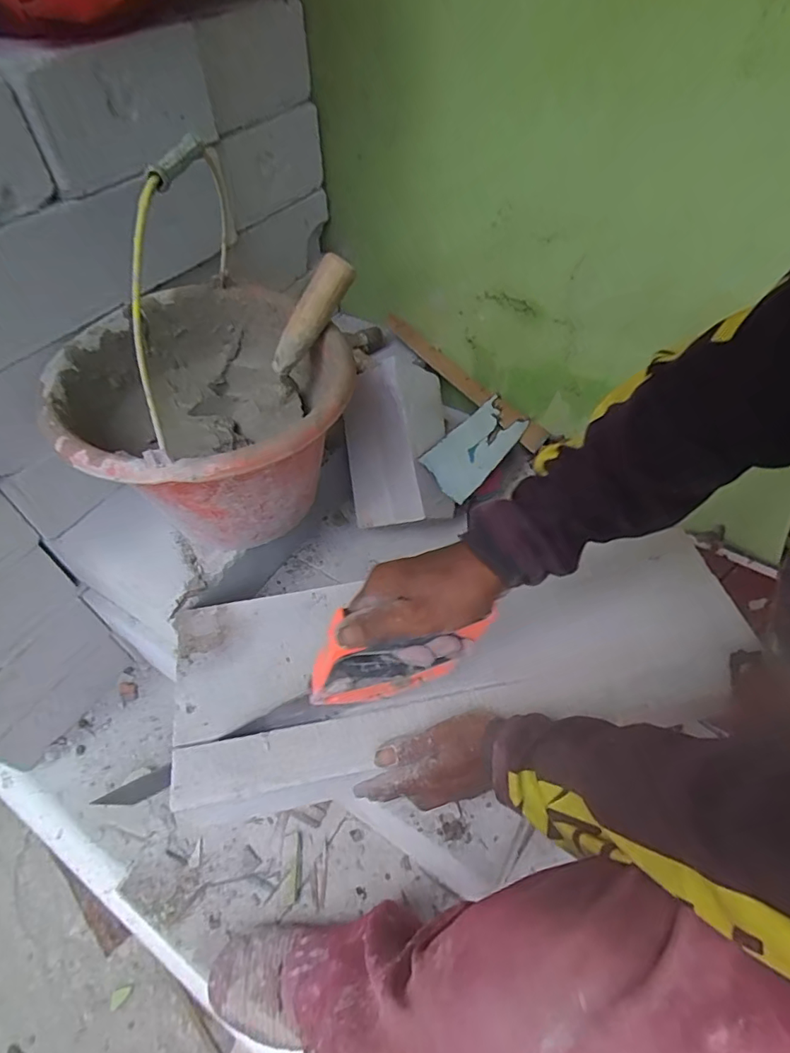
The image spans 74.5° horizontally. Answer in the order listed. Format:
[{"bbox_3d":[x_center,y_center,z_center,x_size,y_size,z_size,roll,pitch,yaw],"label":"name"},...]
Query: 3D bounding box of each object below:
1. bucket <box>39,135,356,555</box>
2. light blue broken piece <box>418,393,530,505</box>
[{"bbox_3d":[-0.188,-0.139,0.505,0.259,0.321,0.257,0,52,0],"label":"bucket"},{"bbox_3d":[0.116,-0.115,0.713,0.075,0.011,0.278,41,39,3],"label":"light blue broken piece"}]

